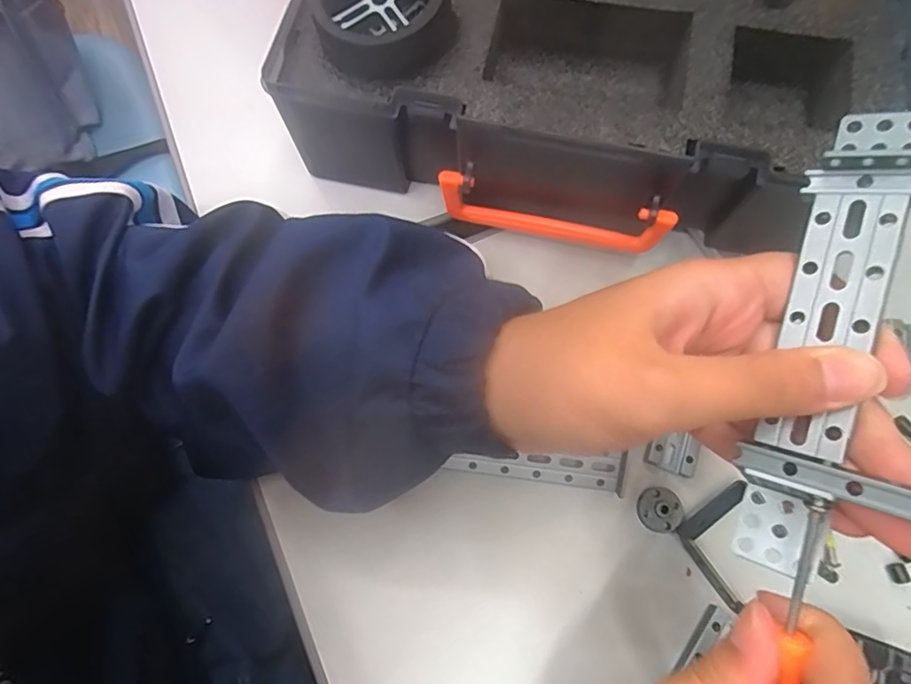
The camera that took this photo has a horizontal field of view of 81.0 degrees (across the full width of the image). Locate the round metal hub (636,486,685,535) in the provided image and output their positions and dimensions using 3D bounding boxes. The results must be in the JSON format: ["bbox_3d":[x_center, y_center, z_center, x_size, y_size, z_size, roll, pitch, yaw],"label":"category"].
[{"bbox_3d":[0.102,0.083,0.265,0.022,0.006,0.022,1,73,-2],"label":"round metal hub"}]

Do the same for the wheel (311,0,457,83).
[{"bbox_3d":[-0.035,-0.160,0.256,0.062,0.024,0.063,1,73,-2],"label":"wheel"}]

